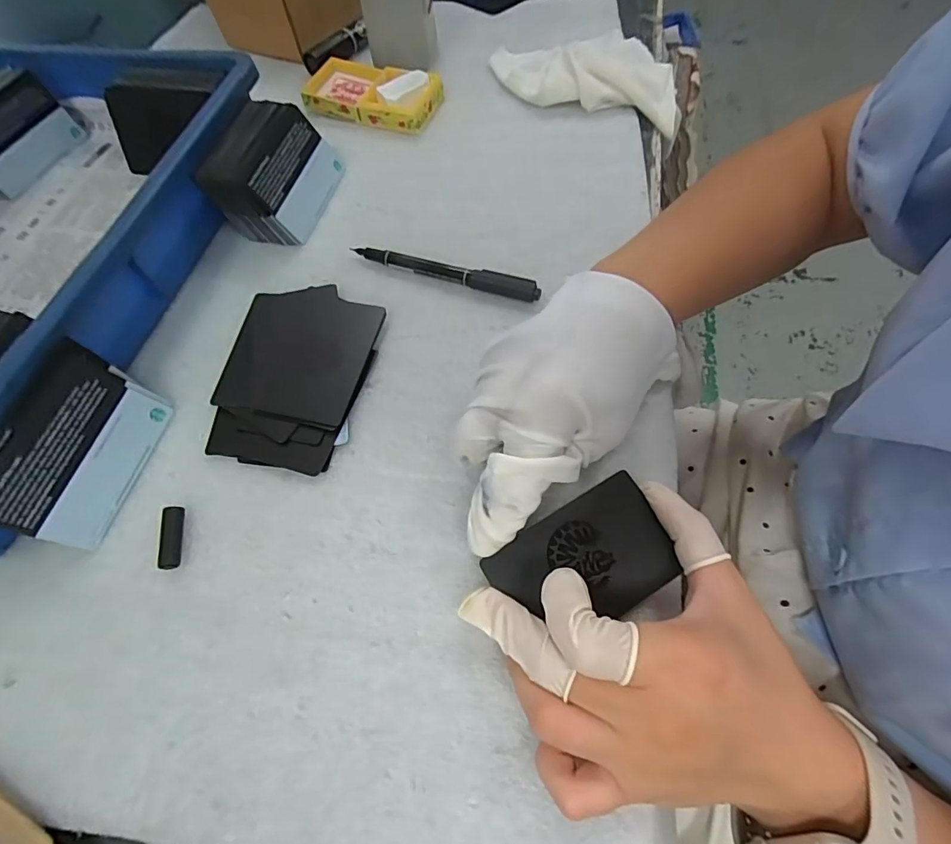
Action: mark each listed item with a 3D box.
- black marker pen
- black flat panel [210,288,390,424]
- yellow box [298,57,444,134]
[{"bbox_3d":[-0.021,-0.099,0.316,0.129,0.010,0.015,15,65,11],"label":"black marker pen"},{"bbox_3d":[-0.106,-0.044,0.294,0.085,0.008,0.091,9,64,8],"label":"black flat panel"},{"bbox_3d":[-0.089,-0.273,0.396,0.114,0.021,0.054,20,66,13],"label":"yellow box"}]

